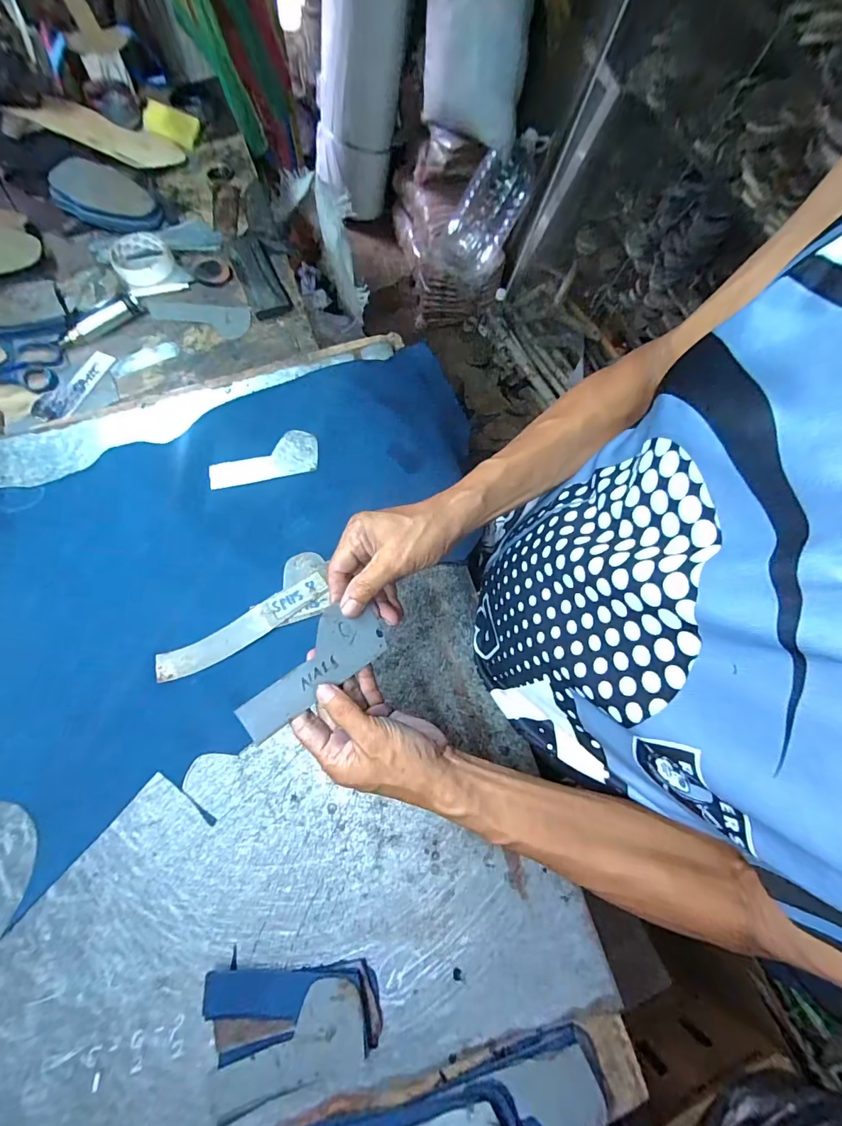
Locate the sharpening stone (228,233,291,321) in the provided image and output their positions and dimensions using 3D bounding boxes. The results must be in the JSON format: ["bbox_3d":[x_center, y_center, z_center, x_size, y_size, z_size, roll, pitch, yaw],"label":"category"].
[{"bbox_3d":[-0.251,-0.440,0.667,0.054,0.013,0.169,-23,75,-9],"label":"sharpening stone"}]

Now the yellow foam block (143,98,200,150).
[{"bbox_3d":[-0.445,-0.782,0.777,0.085,0.009,0.049,12,108,-19],"label":"yellow foam block"}]

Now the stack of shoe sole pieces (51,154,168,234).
[{"bbox_3d":[-0.508,-0.596,0.714,0.160,0.021,0.102,13,78,-10],"label":"stack of shoe sole pieces"}]

